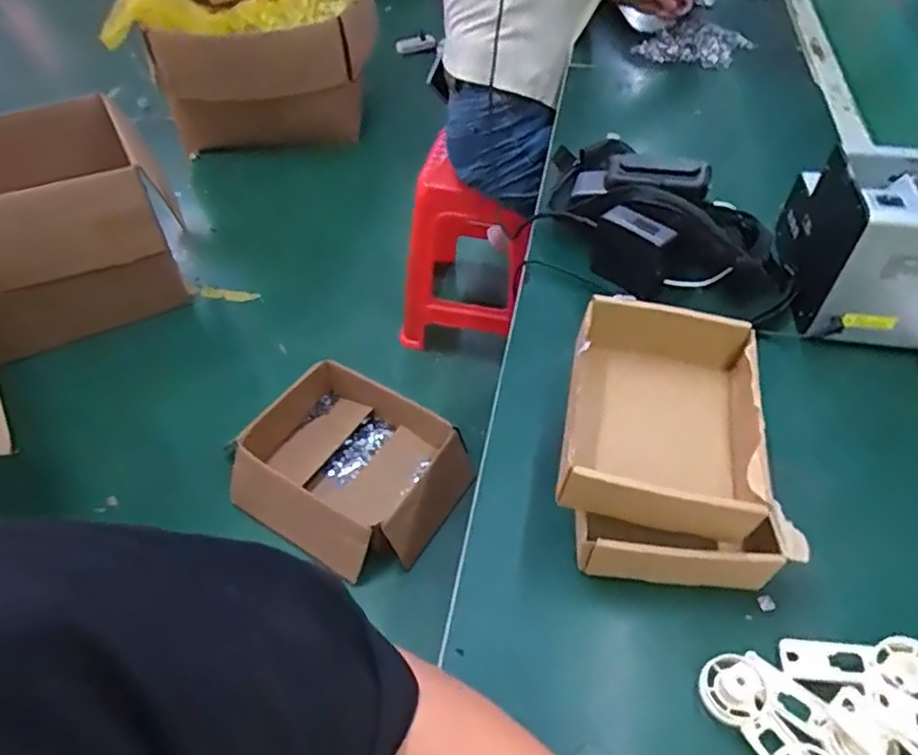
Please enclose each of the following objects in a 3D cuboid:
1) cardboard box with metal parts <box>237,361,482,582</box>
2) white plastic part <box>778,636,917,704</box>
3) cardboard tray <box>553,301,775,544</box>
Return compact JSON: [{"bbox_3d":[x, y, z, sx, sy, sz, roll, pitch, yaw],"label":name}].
[{"bbox_3d":[-0.217,0.183,1.295,0.426,0.139,0.404,27,54,21],"label":"cardboard box with metal parts"},{"bbox_3d":[0.262,0.190,0.408,0.092,0.019,0.038,2,49,1],"label":"white plastic part"},{"bbox_3d":[0.148,0.030,0.468,0.141,0.066,0.168,15,50,12],"label":"cardboard tray"}]

